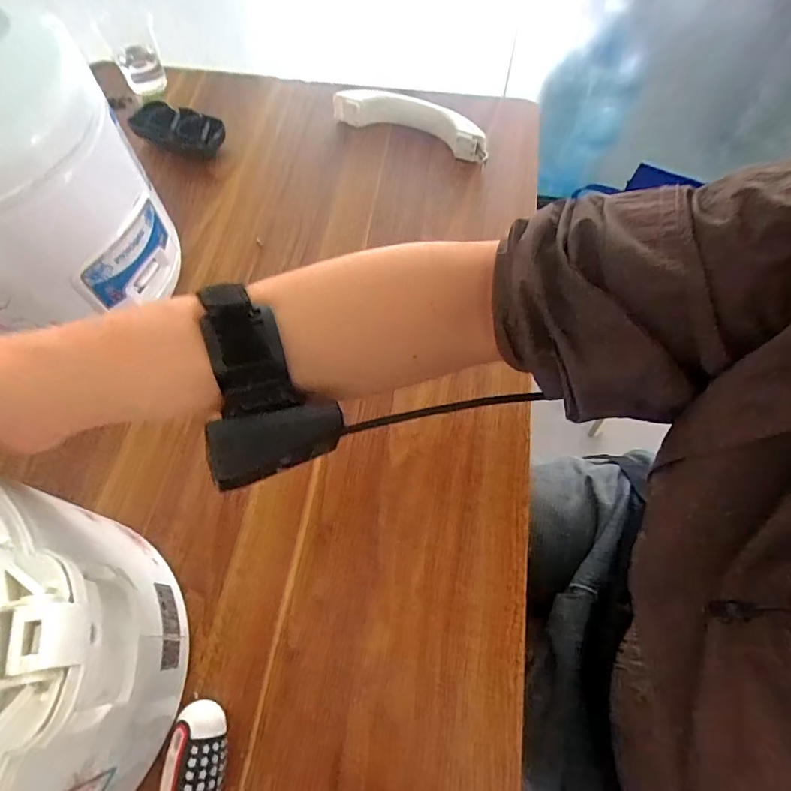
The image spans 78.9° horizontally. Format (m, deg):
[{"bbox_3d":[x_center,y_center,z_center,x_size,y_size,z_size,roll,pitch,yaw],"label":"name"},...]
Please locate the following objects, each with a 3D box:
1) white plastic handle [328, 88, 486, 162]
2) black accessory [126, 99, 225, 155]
[{"bbox_3d":[0.021,-0.334,0.581,0.210,0.033,0.039,28,67,14],"label":"white plastic handle"},{"bbox_3d":[-0.261,-0.323,0.579,0.122,0.024,0.055,20,65,10],"label":"black accessory"}]

